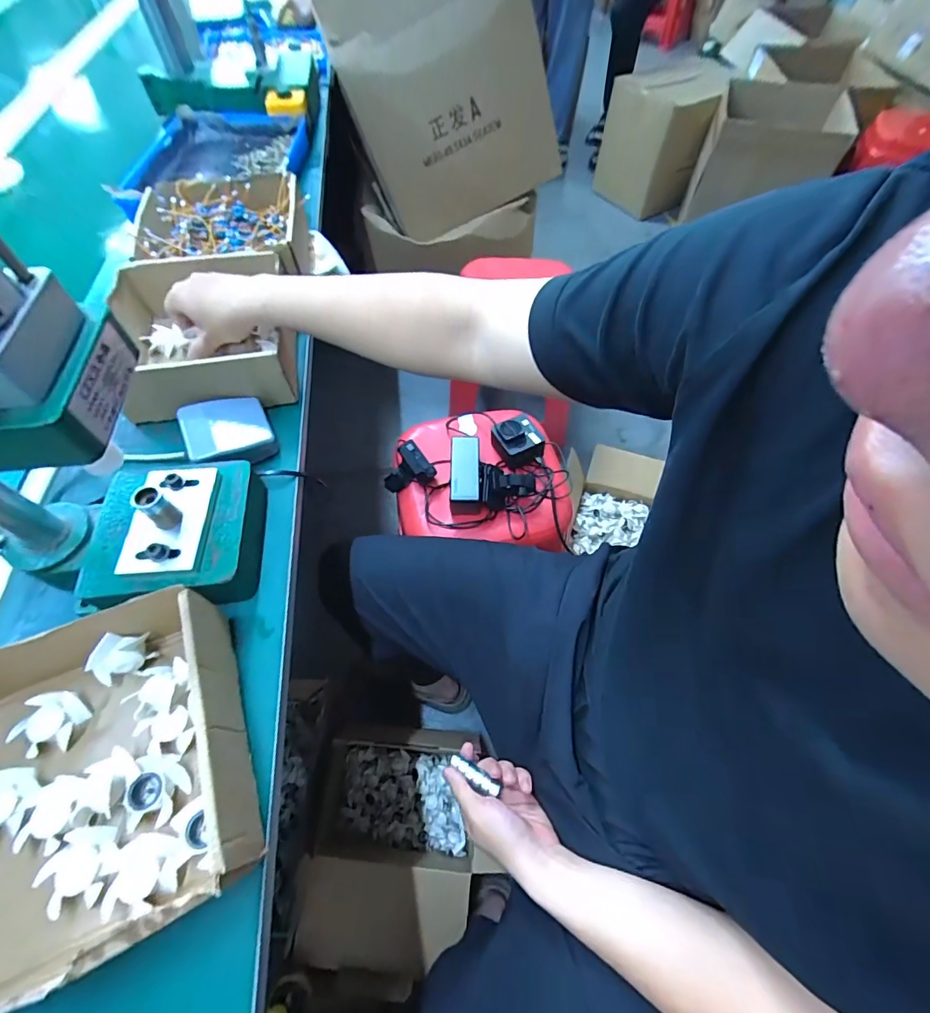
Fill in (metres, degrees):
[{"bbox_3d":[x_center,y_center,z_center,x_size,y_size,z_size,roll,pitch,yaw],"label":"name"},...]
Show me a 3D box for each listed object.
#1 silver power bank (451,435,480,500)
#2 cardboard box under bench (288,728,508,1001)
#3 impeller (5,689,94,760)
[{"bbox_3d":[-0.001,-0.063,0.743,0.048,0.024,0.119,1,60,0],"label":"silver power bank"},{"bbox_3d":[-0.127,0.602,0.805,0.260,0.183,0.357,4,60,2],"label":"cardboard box under bench"},{"bbox_3d":[-0.315,0.164,0.337,0.037,0.018,0.043,9,60,5],"label":"impeller"}]

